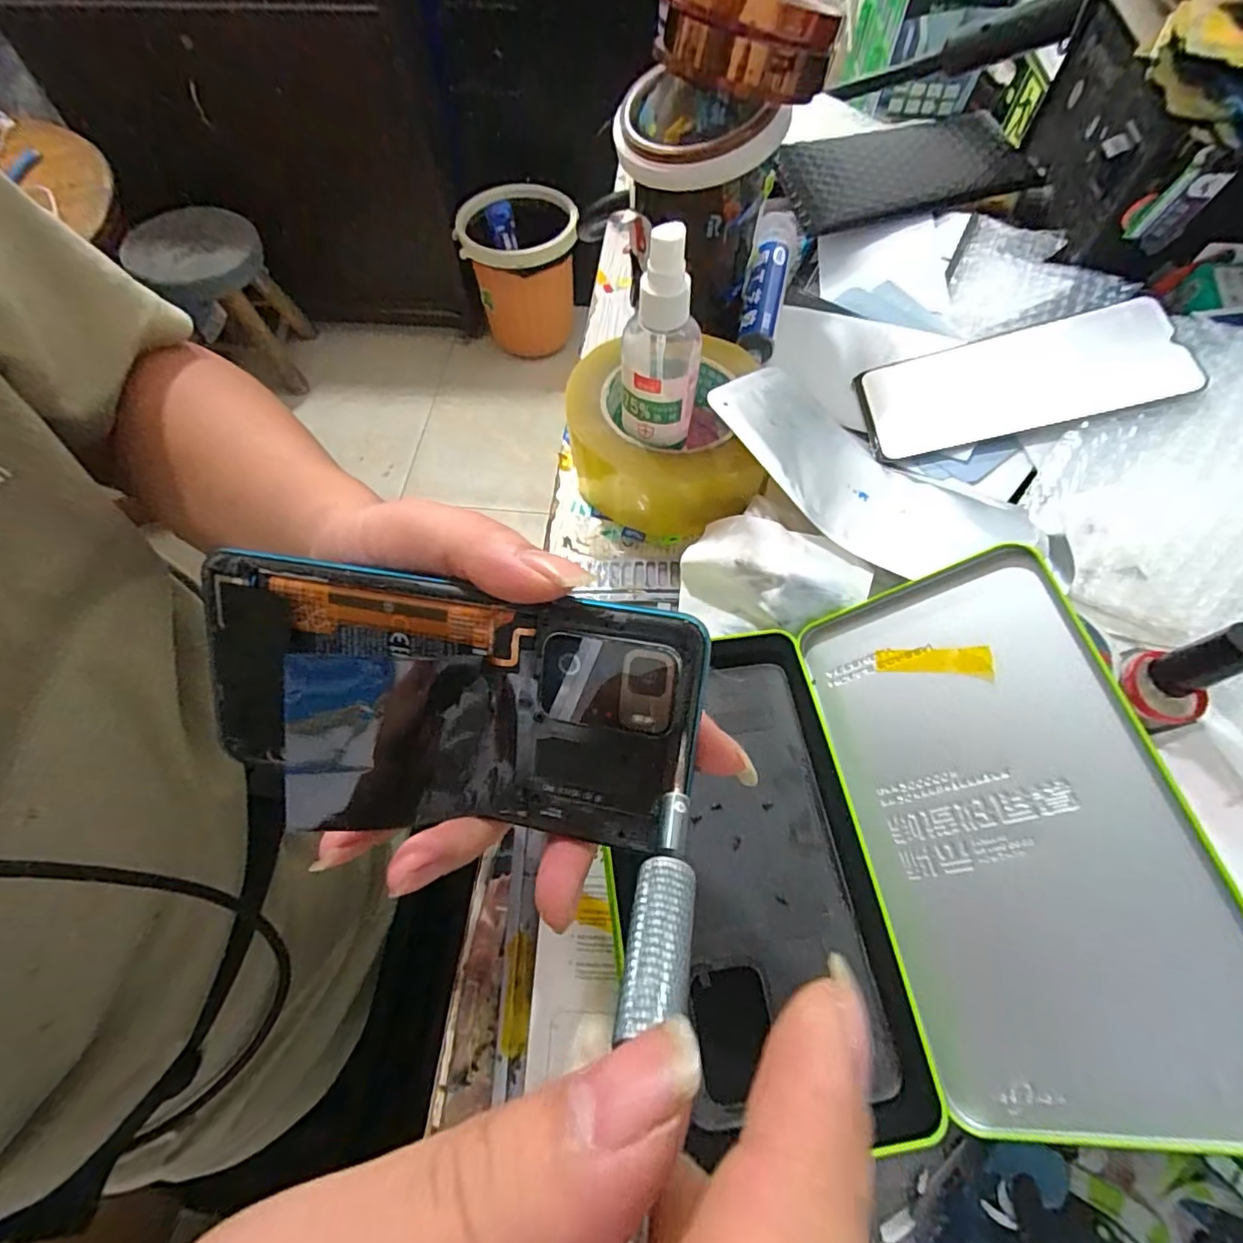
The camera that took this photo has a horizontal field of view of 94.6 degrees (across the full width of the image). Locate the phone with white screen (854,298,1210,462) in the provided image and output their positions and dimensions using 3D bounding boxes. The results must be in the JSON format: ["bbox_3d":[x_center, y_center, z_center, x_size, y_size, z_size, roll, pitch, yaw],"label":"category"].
[{"bbox_3d":[0.220,-0.136,0.325,0.152,0.004,0.071,-10,66,16],"label":"phone with white screen"}]

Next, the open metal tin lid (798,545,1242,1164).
[{"bbox_3d":[0.139,0.071,0.213,0.103,0.009,0.190,-29,57,32],"label":"open metal tin lid"}]

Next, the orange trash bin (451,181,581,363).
[{"bbox_3d":[-0.234,-0.842,1.362,0.261,0.280,0.294,-1,62,0],"label":"orange trash bin"}]

